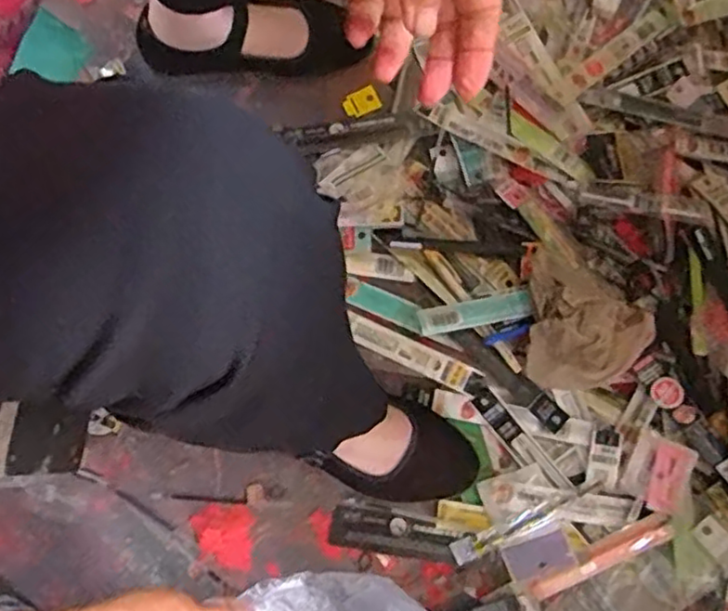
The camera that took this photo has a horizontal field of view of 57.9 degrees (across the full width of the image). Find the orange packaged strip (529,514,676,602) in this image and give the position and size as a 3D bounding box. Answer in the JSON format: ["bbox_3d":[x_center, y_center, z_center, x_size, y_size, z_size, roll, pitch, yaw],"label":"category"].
[{"bbox_3d":[0.209,0.222,0.578,0.133,0.010,0.026,-26,78,-5],"label":"orange packaged strip"}]

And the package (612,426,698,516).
[{"bbox_3d":[0.265,0.150,0.589,0.052,0.018,0.062,27,79,7],"label":"package"}]

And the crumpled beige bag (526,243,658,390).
[{"bbox_3d":[0.209,0.012,0.605,0.109,0.053,0.133,5,77,2],"label":"crumpled beige bag"}]

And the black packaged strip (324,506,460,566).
[{"bbox_3d":[0.025,0.209,0.597,0.113,0.009,0.036,10,77,4],"label":"black packaged strip"}]

